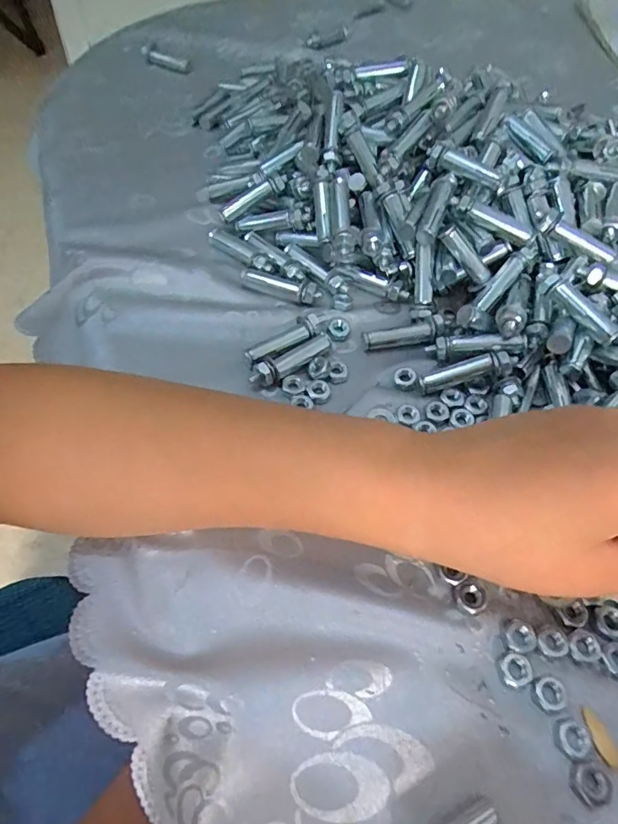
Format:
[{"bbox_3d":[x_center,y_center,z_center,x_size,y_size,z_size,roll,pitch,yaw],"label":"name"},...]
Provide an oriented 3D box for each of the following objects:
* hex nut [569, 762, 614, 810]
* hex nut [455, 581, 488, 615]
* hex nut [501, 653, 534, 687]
[{"bbox_3d":[0.107,0.142,0.189,0.014,0.004,0.015,-33,64,-22],"label":"hex nut"},{"bbox_3d":[0.073,0.084,0.223,0.012,0.006,0.013,-18,60,-14],"label":"hex nut"},{"bbox_3d":[0.087,0.108,0.208,0.011,0.006,0.012,-5,57,-6],"label":"hex nut"}]

